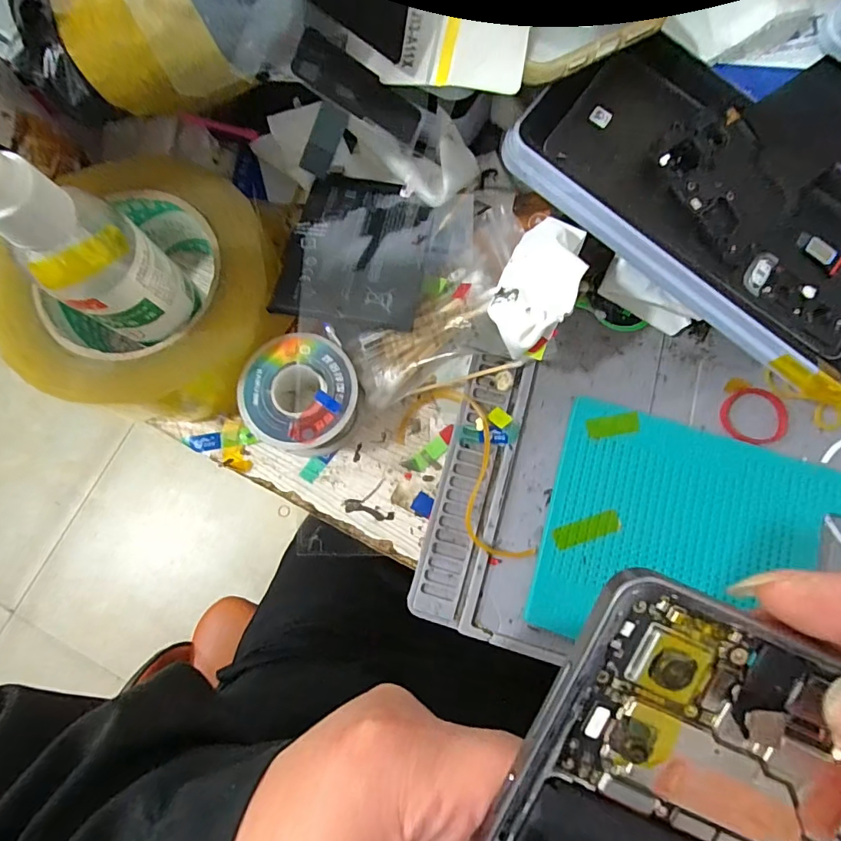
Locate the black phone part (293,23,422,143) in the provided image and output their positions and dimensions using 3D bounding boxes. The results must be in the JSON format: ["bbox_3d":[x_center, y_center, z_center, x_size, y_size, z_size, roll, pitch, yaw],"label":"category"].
[{"bbox_3d":[-0.023,-0.124,0.182,0.049,0.004,0.017,23,78,-22],"label":"black phone part"}]

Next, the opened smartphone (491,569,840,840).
[{"bbox_3d":[0.046,0.117,0.110,0.073,0.004,0.157,23,96,2],"label":"opened smartphone"}]

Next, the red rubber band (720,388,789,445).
[{"bbox_3d":[0.165,-0.003,0.238,0.032,0.004,0.028,8,78,2],"label":"red rubber band"}]

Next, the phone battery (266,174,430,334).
[{"bbox_3d":[-0.030,-0.083,0.232,0.064,0.006,0.082,9,66,1],"label":"phone battery"}]

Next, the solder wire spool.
[{"bbox_3d":[-0.056,-0.011,0.236,0.052,0.032,0.052,0,78,1],"label":"solder wire spool"}]

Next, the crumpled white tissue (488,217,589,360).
[{"bbox_3d":[0.051,-0.055,0.206,0.031,0.018,0.054,29,103,15],"label":"crumpled white tissue"}]

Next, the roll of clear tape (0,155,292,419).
[{"bbox_3d":[-0.125,-0.058,0.237,0.119,0.050,0.118,0,78,1],"label":"roll of clear tape"}]

